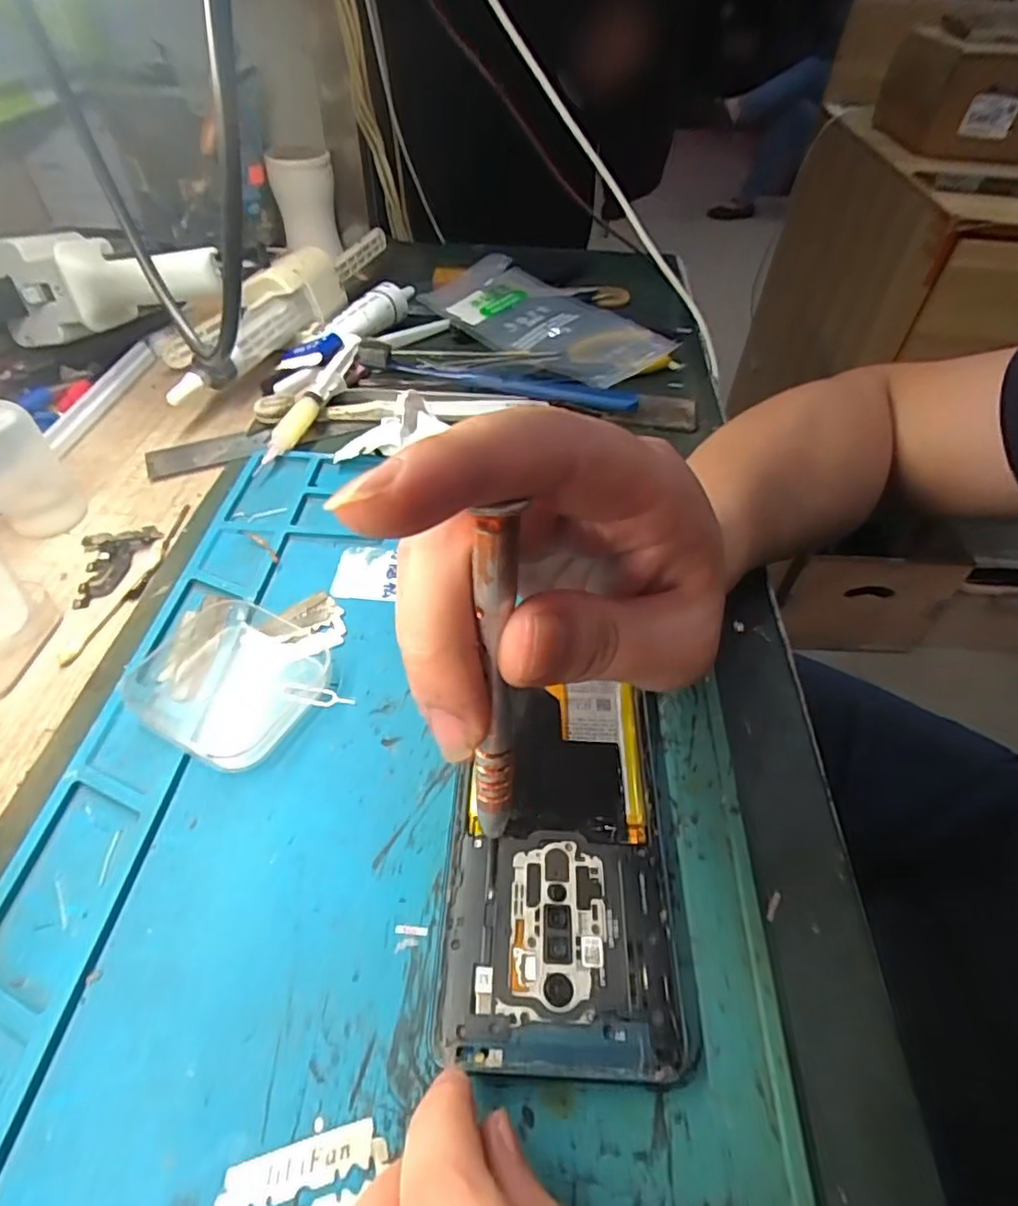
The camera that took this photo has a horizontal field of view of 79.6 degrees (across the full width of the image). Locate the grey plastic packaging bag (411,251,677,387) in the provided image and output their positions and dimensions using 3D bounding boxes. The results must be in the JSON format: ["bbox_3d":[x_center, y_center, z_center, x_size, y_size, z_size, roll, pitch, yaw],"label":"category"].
[{"bbox_3d":[0.029,-0.216,0.461,0.180,0.021,0.099,35,56,25],"label":"grey plastic packaging bag"}]

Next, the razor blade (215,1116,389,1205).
[{"bbox_3d":[-0.052,0.149,0.153,0.041,0.004,0.023,-11,50,-12],"label":"razor blade"}]

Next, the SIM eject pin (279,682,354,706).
[{"bbox_3d":[-0.079,0.037,0.251,0.031,0.004,0.008,9,48,5],"label":"SIM eject pin"}]

